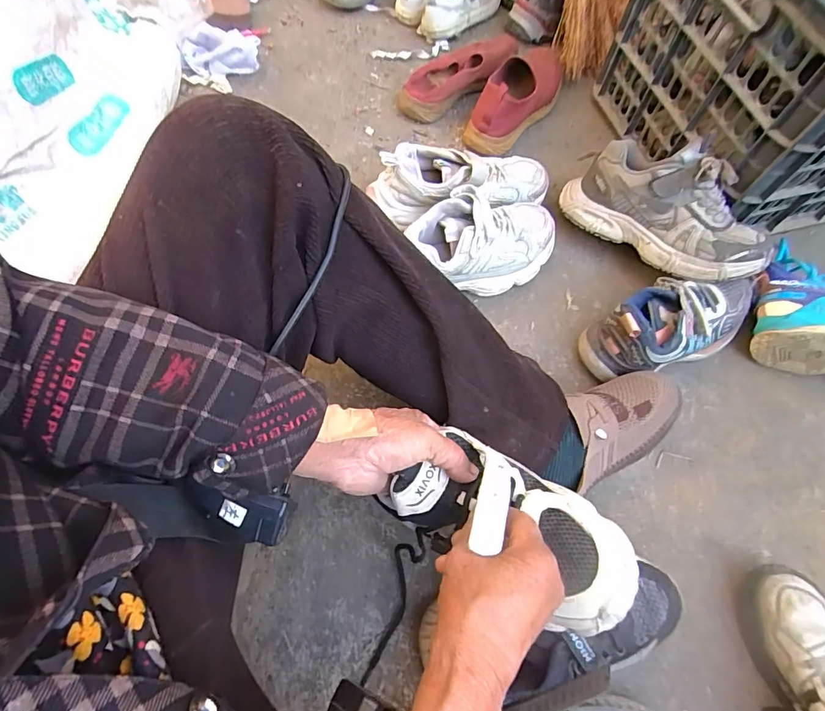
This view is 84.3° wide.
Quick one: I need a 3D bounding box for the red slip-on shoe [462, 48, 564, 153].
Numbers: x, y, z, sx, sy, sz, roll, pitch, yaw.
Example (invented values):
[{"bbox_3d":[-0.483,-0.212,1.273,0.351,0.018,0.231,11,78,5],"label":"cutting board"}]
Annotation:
[{"bbox_3d":[0.166,-0.405,0.684,0.082,0.069,0.245,36,69,13],"label":"red slip-on shoe"}]

